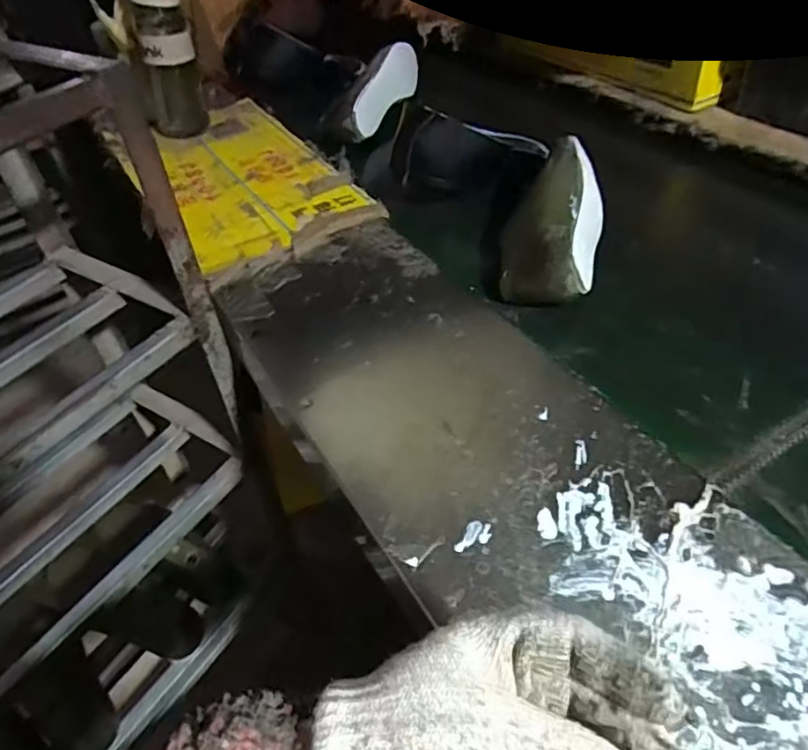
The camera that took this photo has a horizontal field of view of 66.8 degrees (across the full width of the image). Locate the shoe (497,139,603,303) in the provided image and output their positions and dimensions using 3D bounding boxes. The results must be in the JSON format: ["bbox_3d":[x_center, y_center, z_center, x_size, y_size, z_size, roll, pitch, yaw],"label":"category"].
[{"bbox_3d":[0.163,-0.167,0.649,0.092,0.061,0.227,13,58,16],"label":"shoe"}]

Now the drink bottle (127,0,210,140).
[{"bbox_3d":[-0.344,-0.455,0.860,0.109,0.218,0.090,-23,47,-16],"label":"drink bottle"}]

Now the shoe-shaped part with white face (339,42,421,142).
[{"bbox_3d":[-0.036,-0.447,0.945,0.056,0.069,0.237,9,47,16],"label":"shoe-shaped part with white face"}]

